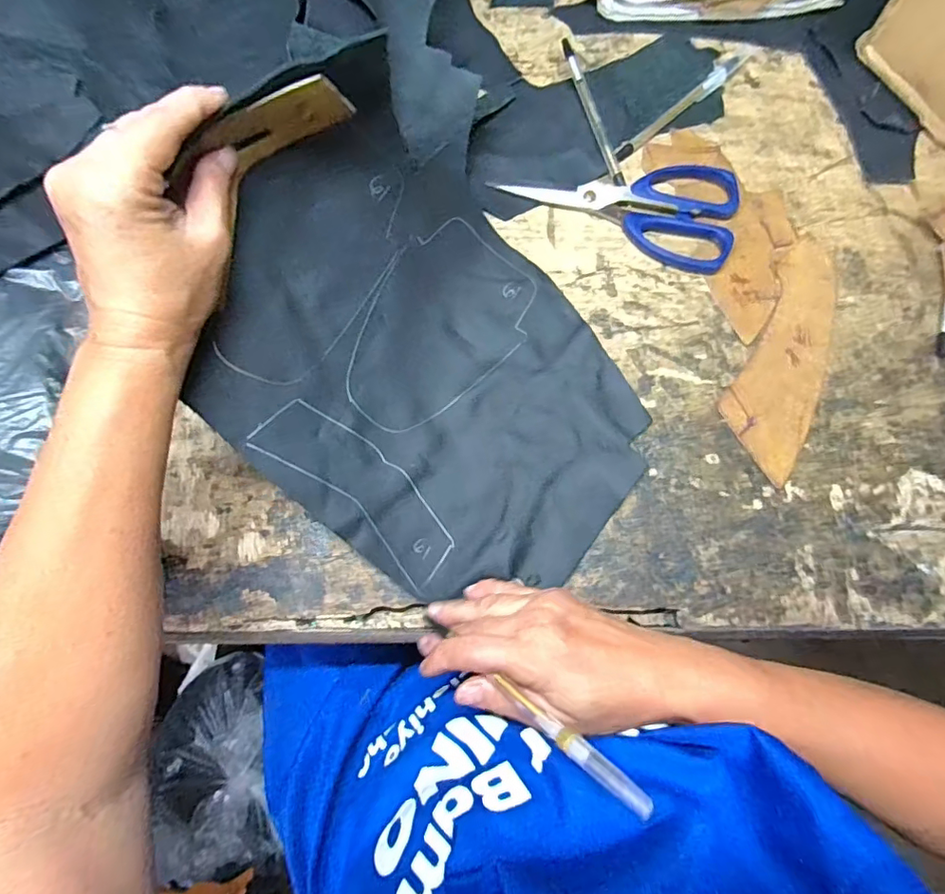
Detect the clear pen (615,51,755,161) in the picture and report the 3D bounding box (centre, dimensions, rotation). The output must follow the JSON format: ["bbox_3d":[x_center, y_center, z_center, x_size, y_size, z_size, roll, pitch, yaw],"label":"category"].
[{"bbox_3d":[0.169,-0.273,0.421,0.150,0.007,0.012,-40,80,-7],"label":"clear pen"}]

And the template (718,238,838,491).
[{"bbox_3d":[0.225,-0.066,0.378,0.058,0.005,0.175,24,79,6],"label":"template"}]

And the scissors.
[{"bbox_3d":[0.113,-0.190,0.404,0.176,0.012,0.077,20,79,5],"label":"scissors"}]

